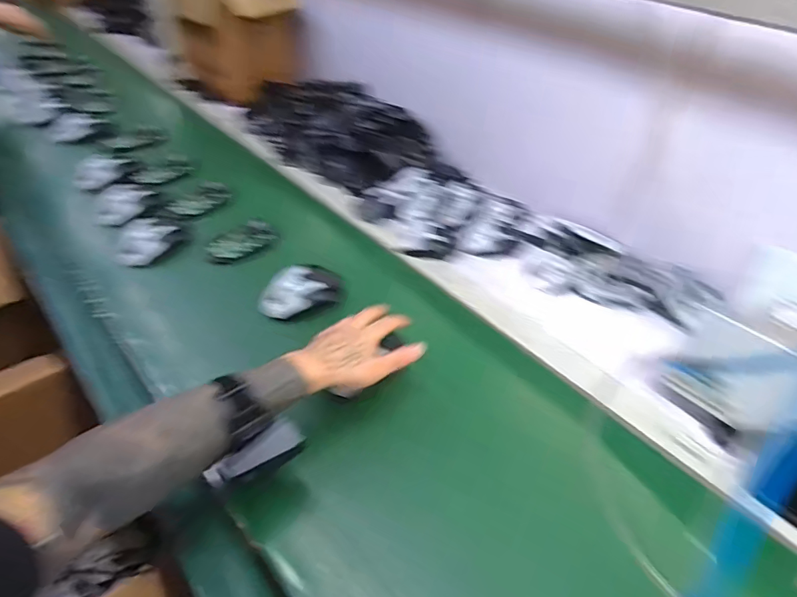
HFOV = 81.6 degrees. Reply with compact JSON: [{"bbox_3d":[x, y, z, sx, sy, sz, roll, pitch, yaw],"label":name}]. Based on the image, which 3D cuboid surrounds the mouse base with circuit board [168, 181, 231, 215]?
[{"bbox_3d":[-0.349,-0.173,0.823,0.056,0.026,0.117,19,45,14],"label":"mouse base with circuit board"}]

